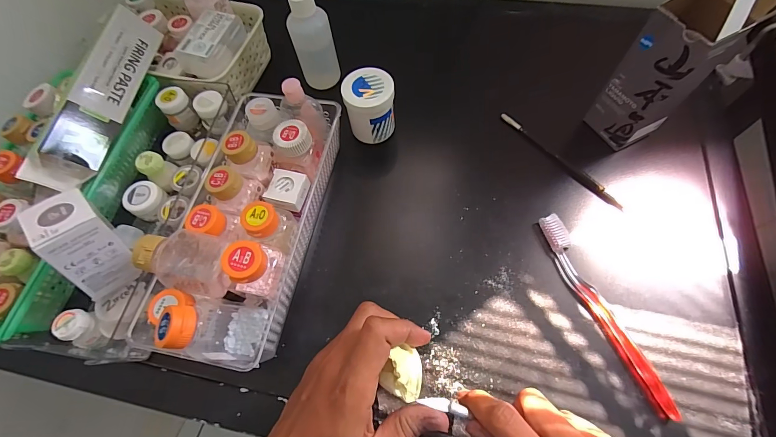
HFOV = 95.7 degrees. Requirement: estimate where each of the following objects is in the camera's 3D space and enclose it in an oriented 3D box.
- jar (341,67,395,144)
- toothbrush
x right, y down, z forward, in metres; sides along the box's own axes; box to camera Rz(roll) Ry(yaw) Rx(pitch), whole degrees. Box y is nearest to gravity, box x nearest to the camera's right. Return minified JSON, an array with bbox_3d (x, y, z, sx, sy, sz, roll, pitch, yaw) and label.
[{"bbox_3d":[-0.020,-0.126,0.398,0.053,0.062,0.054,-1,64,2],"label":"jar"},{"bbox_3d":[0.192,0.080,0.318,0.018,0.012,0.188,-19,65,-6],"label":"toothbrush"}]

